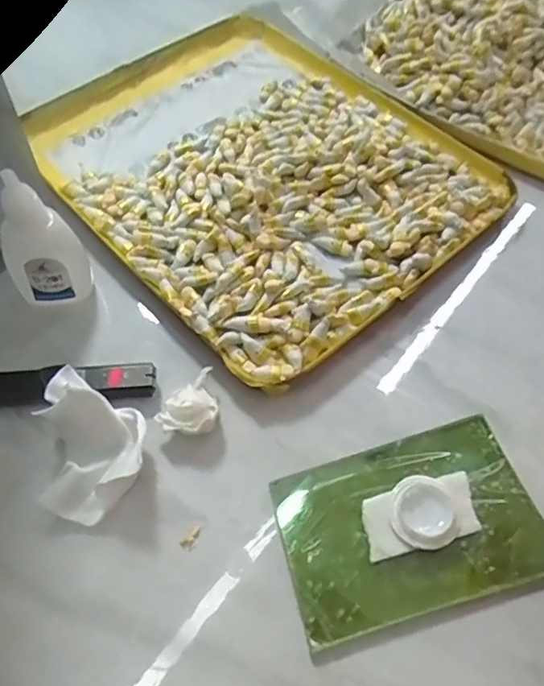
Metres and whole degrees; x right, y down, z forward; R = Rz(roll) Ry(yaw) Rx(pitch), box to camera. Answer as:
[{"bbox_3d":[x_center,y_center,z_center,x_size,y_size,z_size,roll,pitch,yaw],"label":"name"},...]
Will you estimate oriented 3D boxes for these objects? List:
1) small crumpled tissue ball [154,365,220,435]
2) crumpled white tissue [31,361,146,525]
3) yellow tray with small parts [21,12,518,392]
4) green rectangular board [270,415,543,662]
[{"bbox_3d":[-0.037,0.028,0.256,0.026,0.013,0.031,-9,57,-6],"label":"small crumpled tissue ball"},{"bbox_3d":[-0.074,0.038,0.241,0.040,0.025,0.063,-7,57,-4],"label":"crumpled white tissue"},{"bbox_3d":[-0.013,-0.110,0.342,0.201,0.017,0.253,-38,64,-21],"label":"yellow tray with small parts"},{"bbox_3d":[0.057,0.072,0.232,0.102,0.011,0.069,-14,58,-8],"label":"green rectangular board"}]

